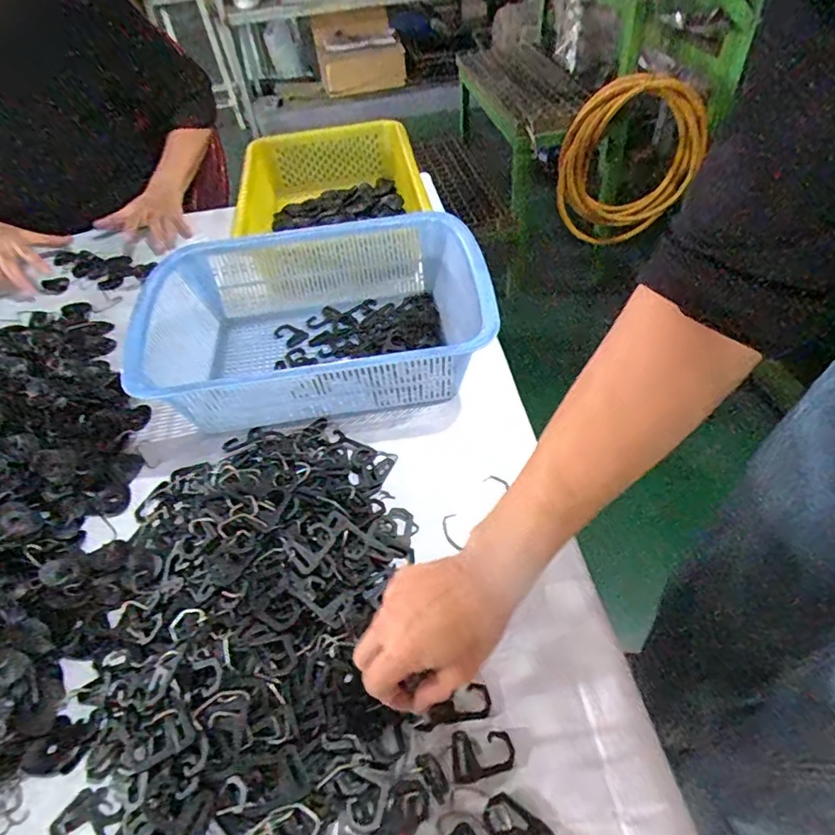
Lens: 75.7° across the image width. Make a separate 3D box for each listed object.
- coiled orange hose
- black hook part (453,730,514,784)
[{"bbox_3d":[0.545,-0.657,1.385,0.355,0.390,0.105,-10,48,-2],"label":"coiled orange hose"},{"bbox_3d":[0.044,0.226,0.359,0.040,0.004,0.029,-1,50,4],"label":"black hook part"}]

